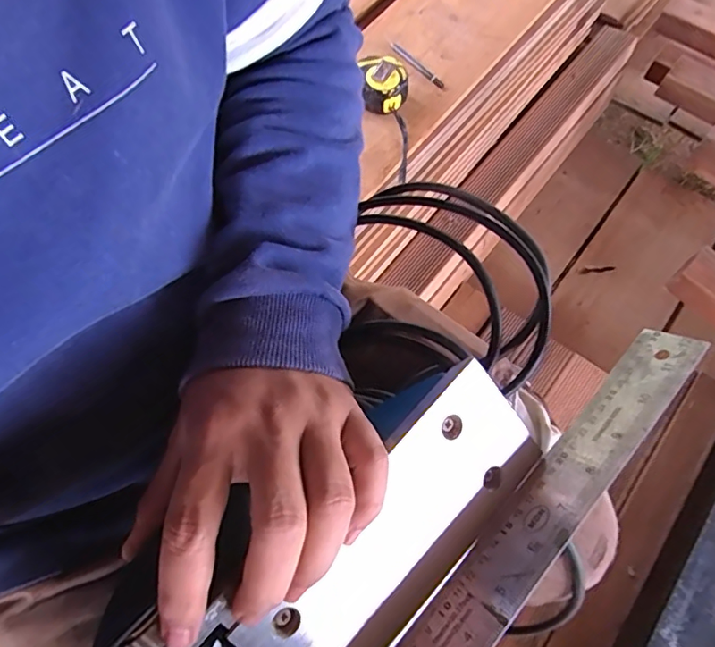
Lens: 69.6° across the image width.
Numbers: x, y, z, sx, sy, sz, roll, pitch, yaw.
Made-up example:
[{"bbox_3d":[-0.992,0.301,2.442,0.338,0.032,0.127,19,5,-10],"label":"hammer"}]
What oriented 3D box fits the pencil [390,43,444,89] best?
[{"bbox_3d":[0.084,-0.366,0.730,0.013,0.007,0.109,-37,71,-15],"label":"pencil"}]

